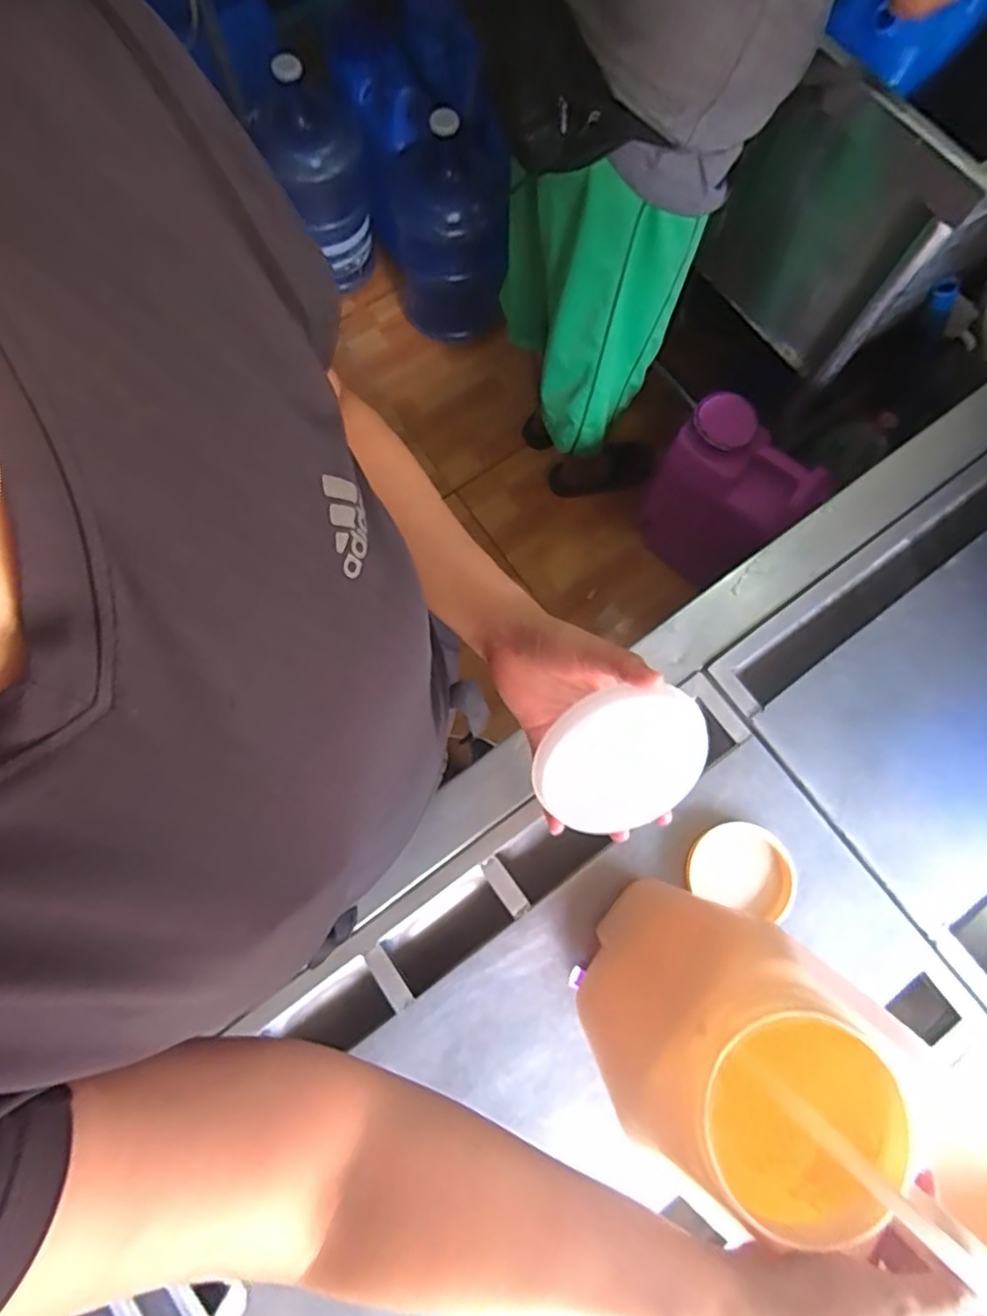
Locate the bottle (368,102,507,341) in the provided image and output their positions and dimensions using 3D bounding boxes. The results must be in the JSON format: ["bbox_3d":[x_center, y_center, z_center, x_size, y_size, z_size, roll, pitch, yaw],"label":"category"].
[{"bbox_3d":[-0.120,-0.984,1.445,0.274,0.408,0.268,0,75,-1],"label":"bottle"}]

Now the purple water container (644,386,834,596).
[{"bbox_3d":[0.469,-0.321,1.335,0.284,0.410,0.152,43,79,10],"label":"purple water container"}]

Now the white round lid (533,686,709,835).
[{"bbox_3d":[0.083,0.064,0.387,0.100,0.010,0.105,26,109,-20],"label":"white round lid"}]

